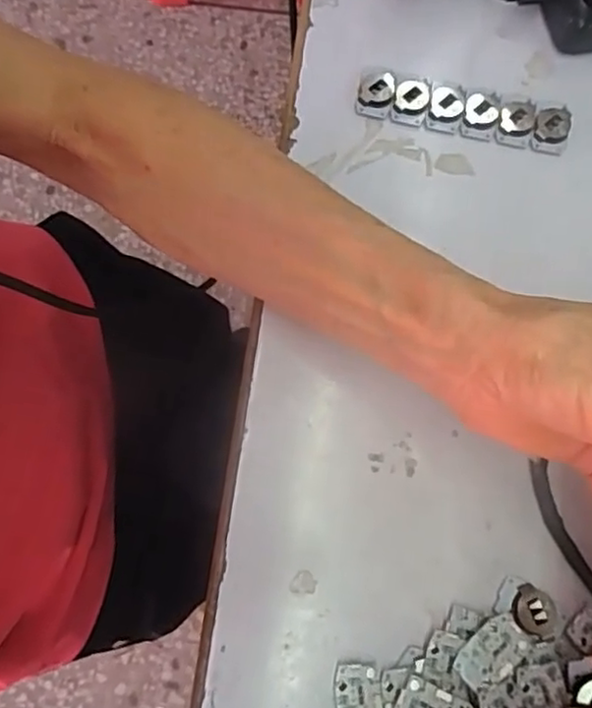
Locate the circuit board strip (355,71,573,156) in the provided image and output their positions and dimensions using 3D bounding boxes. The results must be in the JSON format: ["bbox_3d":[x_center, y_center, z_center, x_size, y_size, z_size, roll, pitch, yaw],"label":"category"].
[{"bbox_3d":[0.085,-0.123,0.334,0.106,0.009,0.026,13,74,1],"label":"circuit board strip"}]

